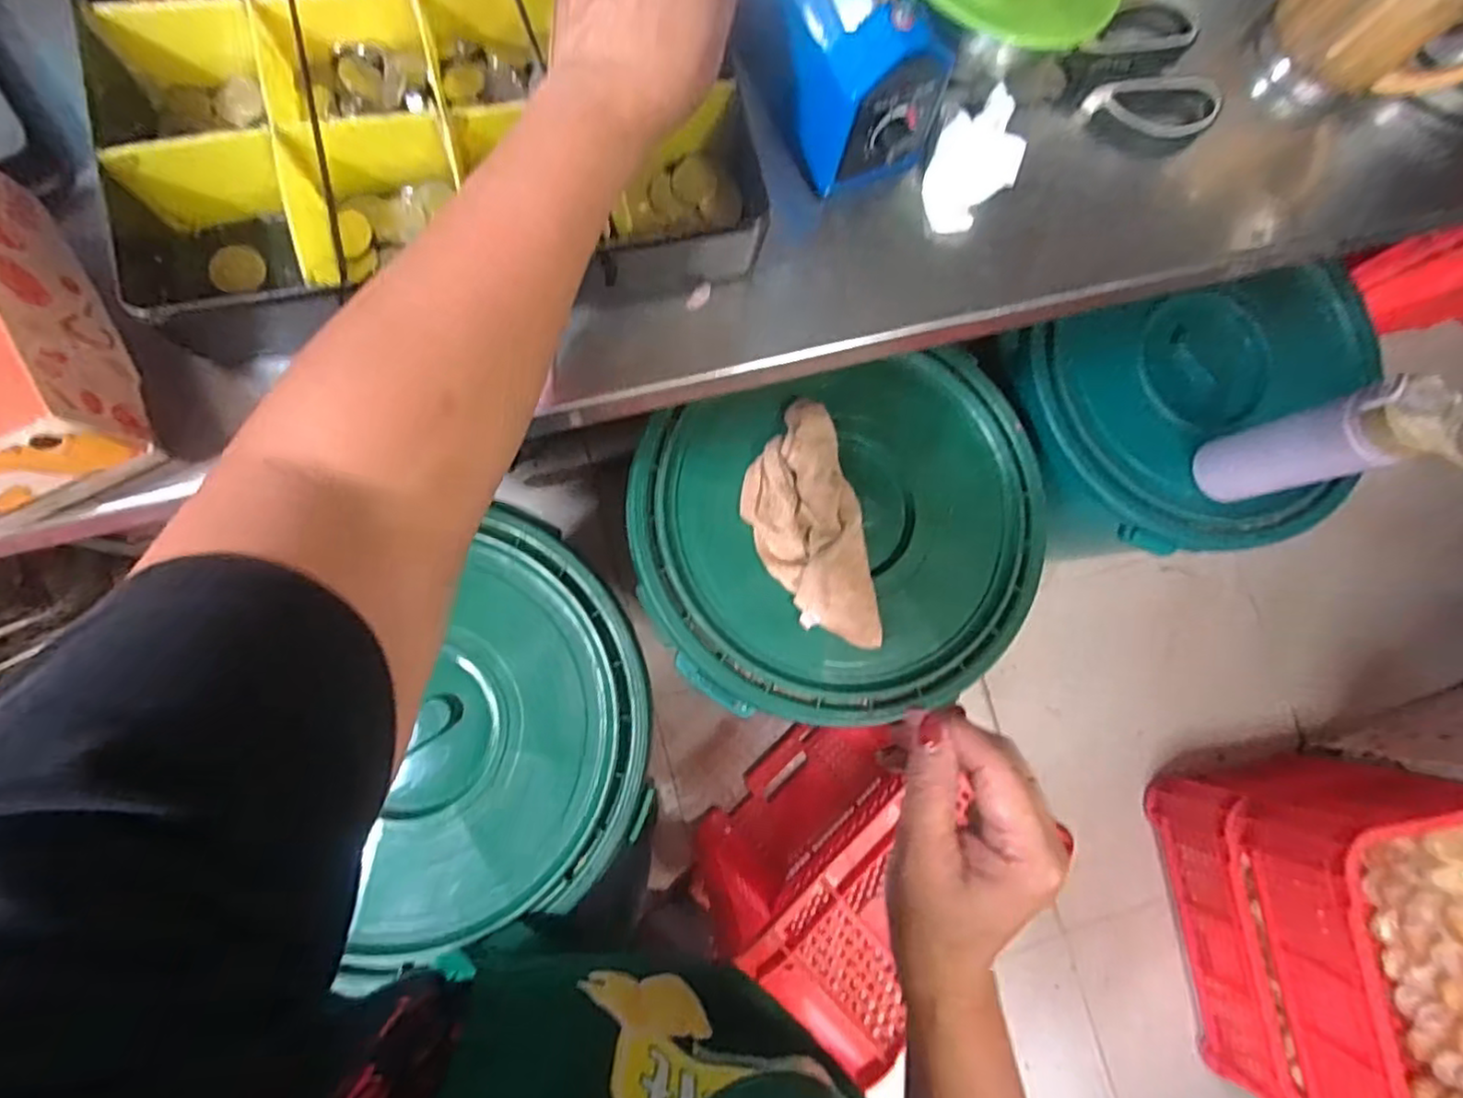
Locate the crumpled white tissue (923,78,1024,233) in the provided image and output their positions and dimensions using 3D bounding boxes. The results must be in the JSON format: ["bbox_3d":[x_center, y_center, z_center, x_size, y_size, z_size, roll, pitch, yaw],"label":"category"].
[{"bbox_3d":[0.147,-0.235,0.402,0.048,0.025,0.081,33,79,-1],"label":"crumpled white tissue"}]

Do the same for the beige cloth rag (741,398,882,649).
[{"bbox_3d":[0.079,-0.020,0.673,0.104,0.031,0.247,-16,84,-9],"label":"beige cloth rag"}]

